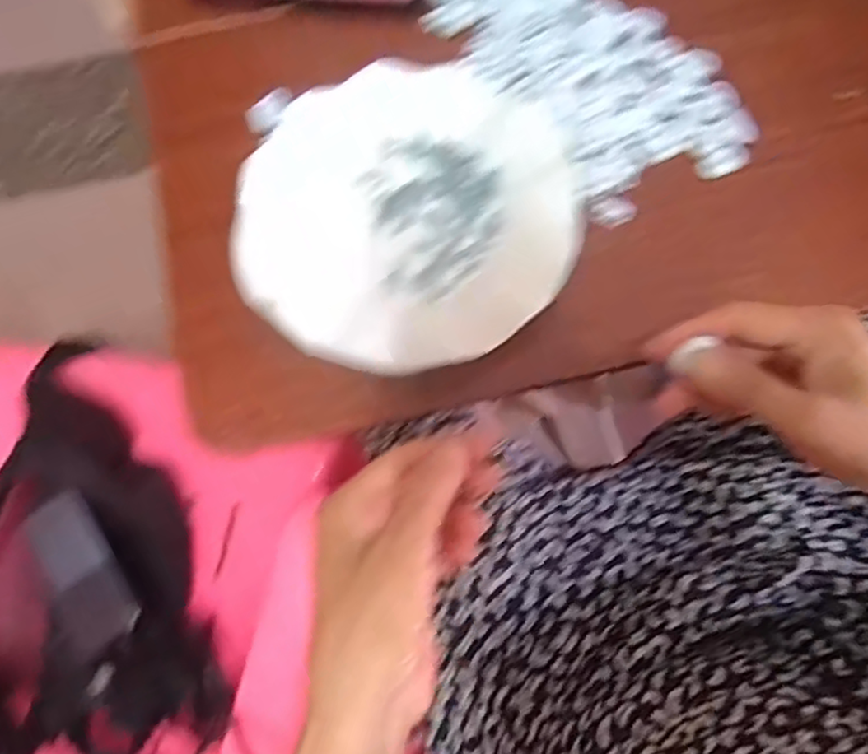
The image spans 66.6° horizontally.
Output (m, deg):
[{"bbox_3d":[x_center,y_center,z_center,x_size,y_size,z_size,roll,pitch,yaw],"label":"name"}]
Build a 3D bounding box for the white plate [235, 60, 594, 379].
[{"bbox_3d":[-0.013,-0.098,0.381,0.188,0.024,0.185,0,75,2],"label":"white plate"}]

